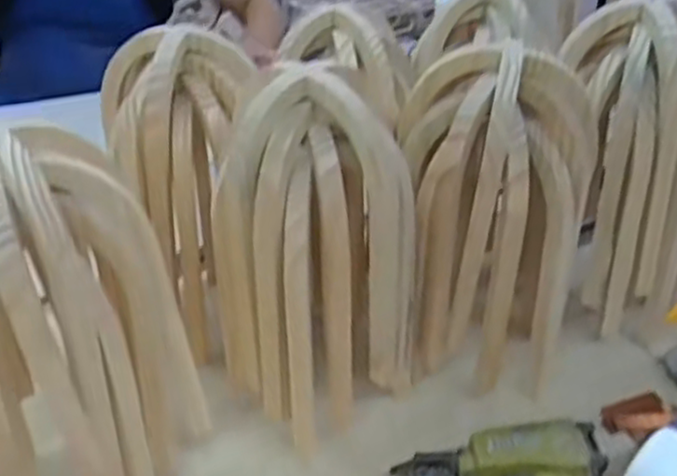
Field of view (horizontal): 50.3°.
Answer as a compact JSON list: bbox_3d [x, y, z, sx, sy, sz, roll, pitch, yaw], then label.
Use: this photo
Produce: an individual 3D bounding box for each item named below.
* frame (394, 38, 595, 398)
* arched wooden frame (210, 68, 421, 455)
[{"bbox_3d":[0.119,-0.017,0.591,0.147,0.259,0.094,11,32,18],"label":"frame"},{"bbox_3d":[-0.013,0.020,0.559,0.117,0.284,0.139,20,36,30],"label":"arched wooden frame"}]

